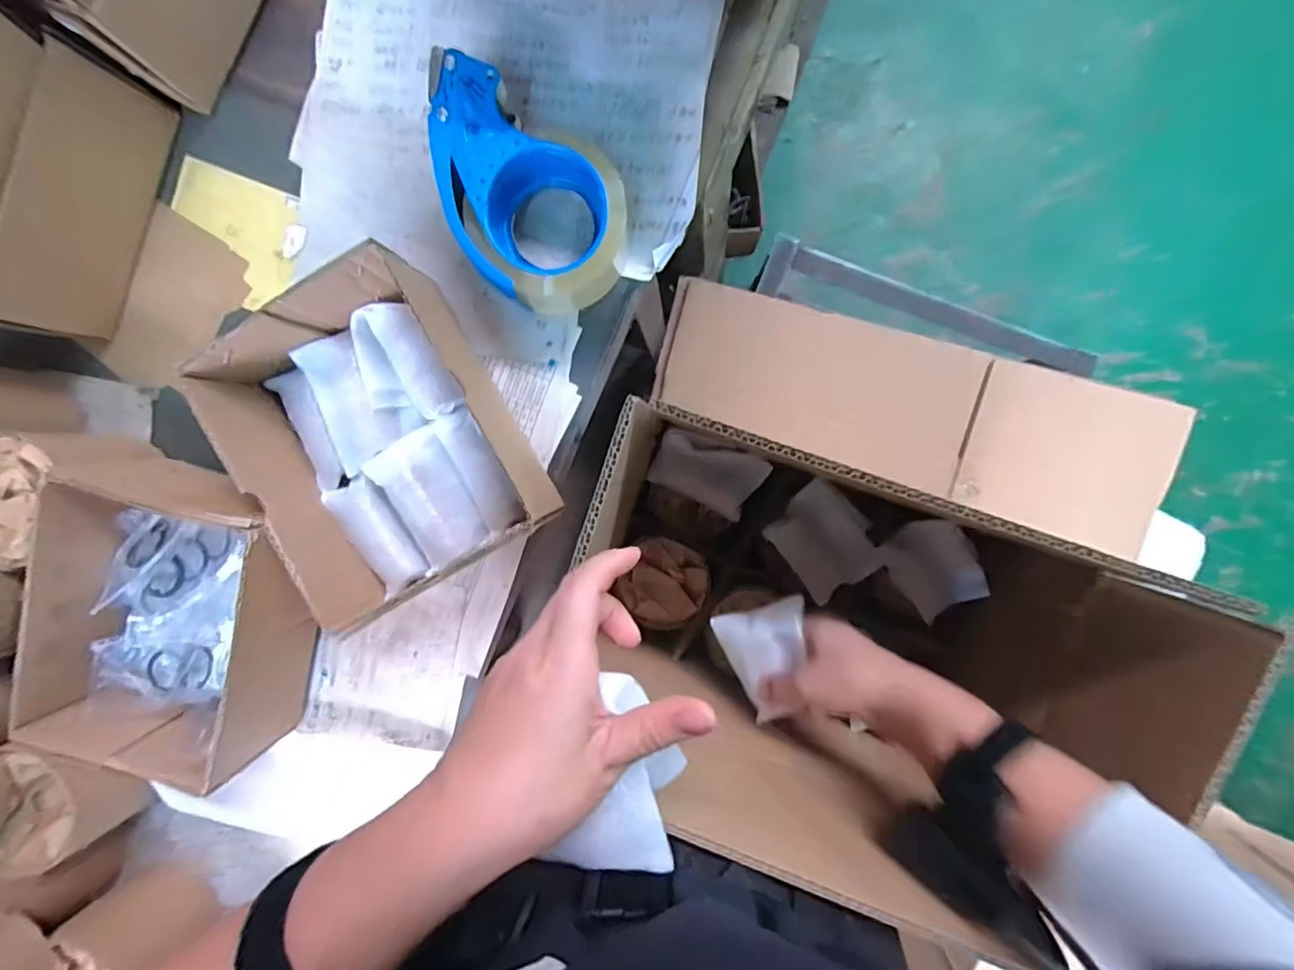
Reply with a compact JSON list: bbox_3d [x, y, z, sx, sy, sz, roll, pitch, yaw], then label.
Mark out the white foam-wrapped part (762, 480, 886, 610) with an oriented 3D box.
[{"bbox_3d":[0.161,0.052,0.518,0.076,0.019,0.098,-38,90,5],"label":"white foam-wrapped part"}]

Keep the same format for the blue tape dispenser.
[{"bbox_3d":[-0.087,-0.192,0.388,0.155,0.063,0.106,40,96,1],"label":"blue tape dispenser"}]

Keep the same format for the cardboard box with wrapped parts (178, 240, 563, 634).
[{"bbox_3d":[-0.173,-0.029,0.392,0.158,0.088,0.200,-30,91,6],"label":"cardboard box with wrapped parts"}]

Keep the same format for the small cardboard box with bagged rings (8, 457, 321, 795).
[{"bbox_3d":[-0.327,0.097,0.410,0.151,0.097,0.193,14,95,4],"label":"small cardboard box with bagged rings"}]

